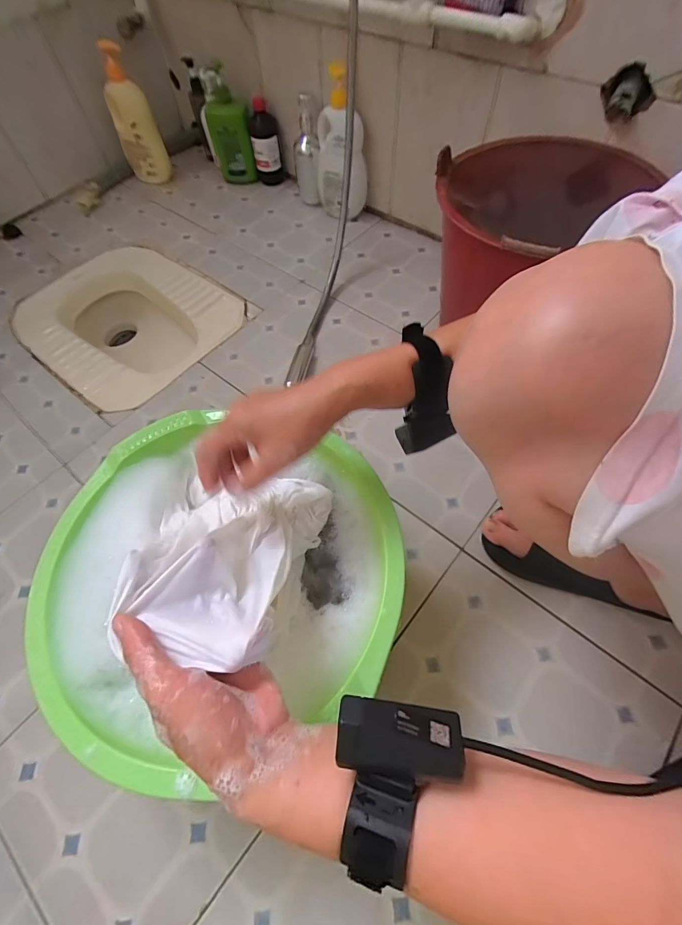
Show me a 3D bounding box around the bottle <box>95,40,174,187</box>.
[{"bbox_3d":[-0.518,-0.848,0.978,0.104,0.277,0.089,-23,64,-8],"label":"bottle"}]

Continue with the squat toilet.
[{"bbox_3d":[-0.461,-0.270,0.940,0.444,0.233,0.375,34,68,20],"label":"squat toilet"}]

